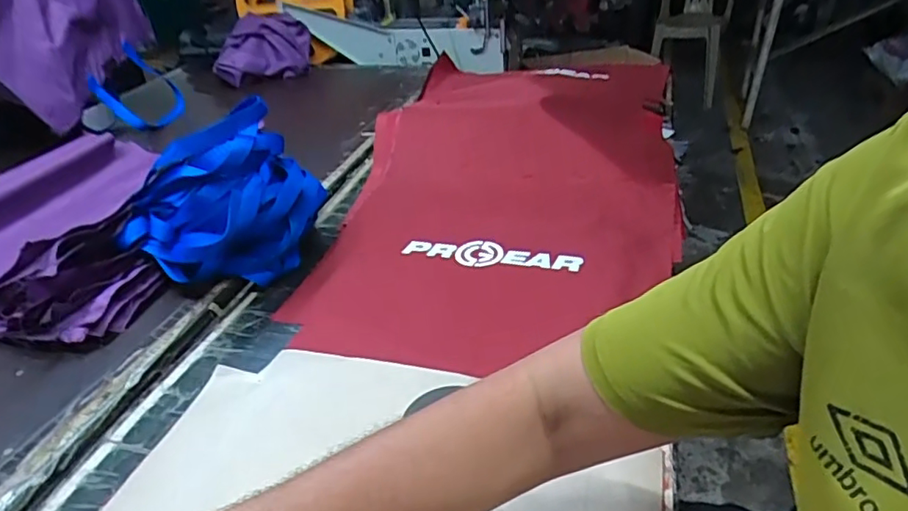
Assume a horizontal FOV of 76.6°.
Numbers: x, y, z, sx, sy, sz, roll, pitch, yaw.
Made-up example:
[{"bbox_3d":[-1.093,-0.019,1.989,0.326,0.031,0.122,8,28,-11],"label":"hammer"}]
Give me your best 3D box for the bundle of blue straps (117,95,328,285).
[{"bbox_3d":[-0.338,-0.075,0.843,0.285,0.234,0.161,-14,34,-14],"label":"bundle of blue straps"}]

